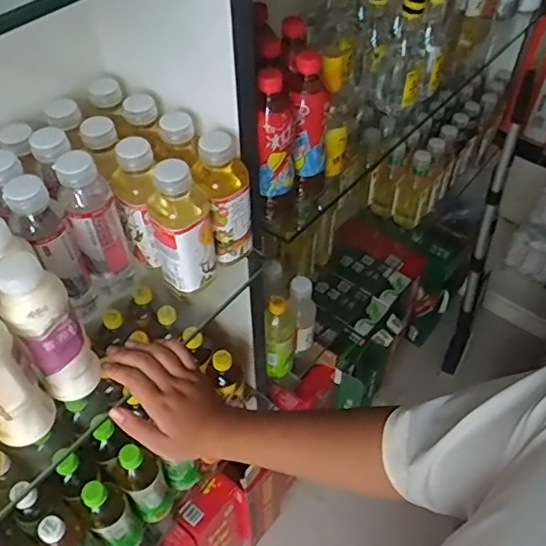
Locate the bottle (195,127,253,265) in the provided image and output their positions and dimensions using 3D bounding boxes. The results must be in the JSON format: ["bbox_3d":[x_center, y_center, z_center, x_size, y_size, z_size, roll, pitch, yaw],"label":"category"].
[{"bbox_3d":[-0.057,-0.091,0.691,0.058,0.173,0.064,5,50,5],"label":"bottle"}]

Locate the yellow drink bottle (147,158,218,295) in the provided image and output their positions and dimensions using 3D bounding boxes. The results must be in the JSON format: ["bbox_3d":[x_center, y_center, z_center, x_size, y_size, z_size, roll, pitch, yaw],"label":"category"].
[{"bbox_3d":[-0.107,-0.055,0.656,0.073,0.167,0.059,-8,50,-6],"label":"yellow drink bottle"}]

